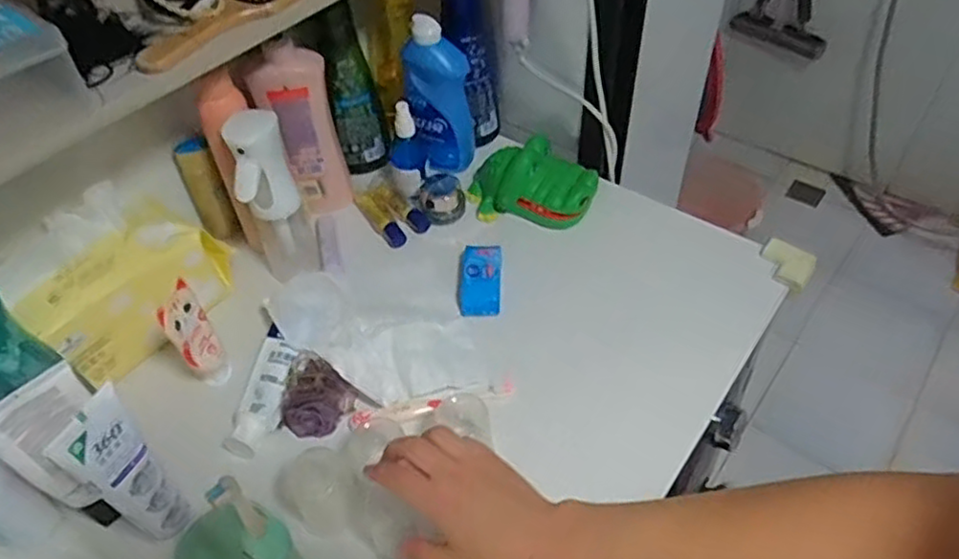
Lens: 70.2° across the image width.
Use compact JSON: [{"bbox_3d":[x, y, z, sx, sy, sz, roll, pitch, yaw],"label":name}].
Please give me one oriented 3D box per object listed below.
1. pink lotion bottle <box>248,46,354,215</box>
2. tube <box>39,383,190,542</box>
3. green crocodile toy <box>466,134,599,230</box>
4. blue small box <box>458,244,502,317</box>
[{"bbox_3d":[-0.194,-0.164,0.755,0.079,0.192,0.049,-15,49,-10],"label":"pink lotion bottle"},{"bbox_3d":[-0.253,0.139,0.491,0.042,0.141,0.049,33,57,28],"label":"tube"},{"bbox_3d":[0.060,-0.114,0.796,0.149,0.064,0.083,8,49,10],"label":"green crocodile toy"},{"bbox_3d":[0.001,0.000,0.730,0.045,0.022,0.088,1,48,3],"label":"blue small box"}]

